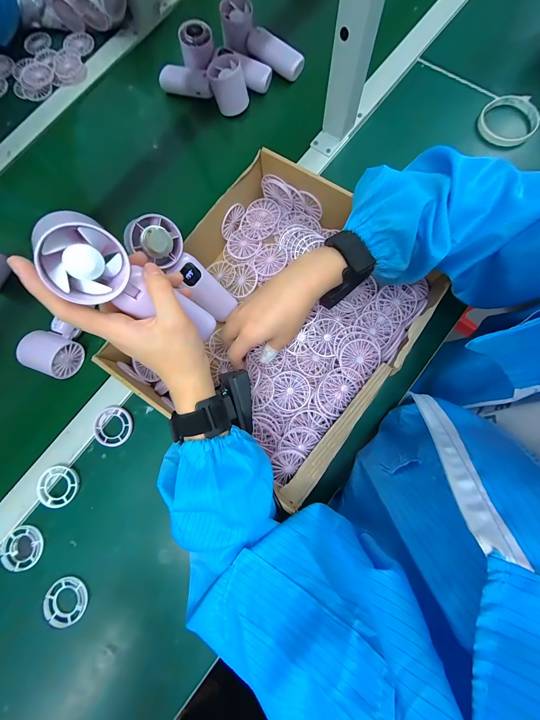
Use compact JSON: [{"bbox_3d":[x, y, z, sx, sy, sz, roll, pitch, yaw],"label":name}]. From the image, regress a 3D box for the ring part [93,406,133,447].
[{"bbox_3d":[-0.219,0.094,0.389,0.056,0.007,0.053,0,80,0],"label":"ring part"}]

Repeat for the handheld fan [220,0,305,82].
[{"bbox_3d":[-0.020,-0.537,0.470,0.163,0.042,0.055,39,82,7],"label":"handheld fan"}]

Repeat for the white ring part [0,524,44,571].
[{"bbox_3d":[-0.330,0.249,0.371,0.053,0.004,0.049,25,81,5],"label":"white ring part"}]

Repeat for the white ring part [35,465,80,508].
[{"bbox_3d":[-0.288,0.172,0.379,0.055,0.007,0.053,0,80,0],"label":"white ring part"}]

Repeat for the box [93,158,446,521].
[{"bbox_3d":[0.000,-0.062,0.364,0.325,0.087,0.340,35,82,6],"label":"box"}]

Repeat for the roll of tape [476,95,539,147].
[{"bbox_3d":[0.371,-0.374,0.434,0.081,0.011,0.094,32,81,6],"label":"roll of tape"}]

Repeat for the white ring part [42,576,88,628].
[{"bbox_3d":[-0.261,0.308,0.352,0.053,0.007,0.058,0,80,0],"label":"white ring part"}]

